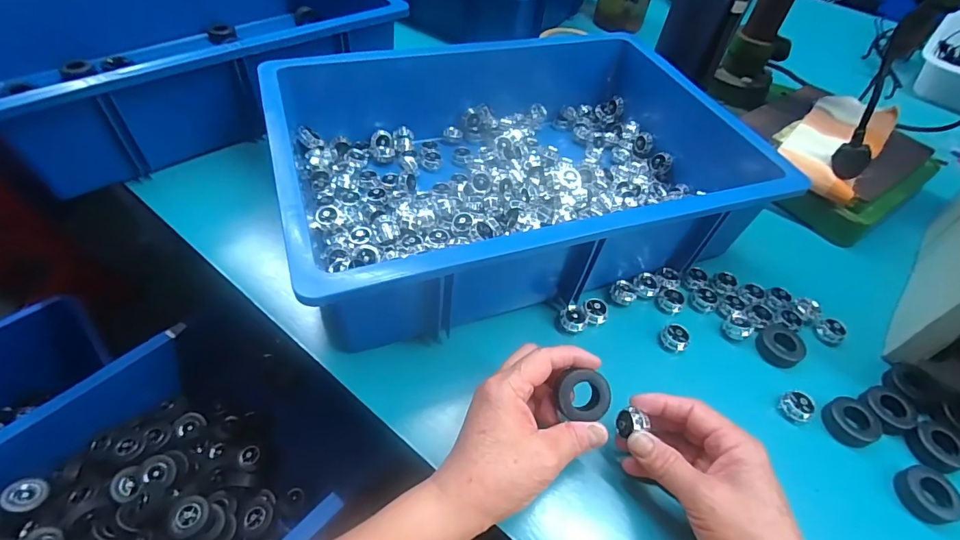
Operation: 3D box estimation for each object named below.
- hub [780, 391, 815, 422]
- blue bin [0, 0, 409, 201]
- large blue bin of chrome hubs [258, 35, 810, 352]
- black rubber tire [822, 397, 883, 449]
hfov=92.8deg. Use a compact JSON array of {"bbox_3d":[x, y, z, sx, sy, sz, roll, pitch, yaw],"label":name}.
[{"bbox_3d":[0.262,0.112,0.376,0.024,0.015,0.022,2,52,-3],"label":"hub"},{"bbox_3d":[-0.379,-0.296,0.588,0.443,0.134,0.364,-36,63,-28],"label":"blue bin"},{"bbox_3d":[0.036,-0.130,0.479,0.453,0.114,0.346,-15,55,-16],"label":"large blue bin of chrome hubs"},{"bbox_3d":[0.301,0.123,0.371,0.040,0.015,0.037,-12,54,-14],"label":"black rubber tire"}]

